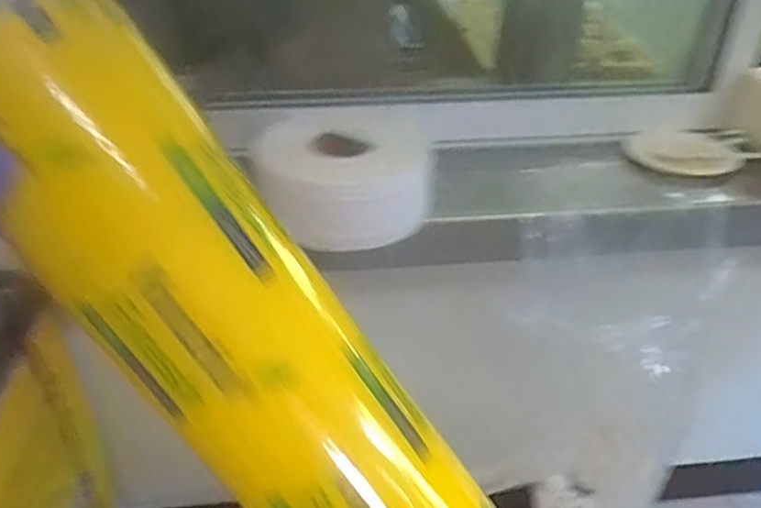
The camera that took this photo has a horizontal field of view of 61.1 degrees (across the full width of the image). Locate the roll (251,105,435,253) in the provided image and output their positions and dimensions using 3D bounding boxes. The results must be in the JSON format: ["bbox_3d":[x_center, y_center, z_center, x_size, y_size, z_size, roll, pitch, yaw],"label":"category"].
[{"bbox_3d":[-0.036,-0.096,0.771,0.192,0.107,0.192,0,35,0],"label":"roll"}]

